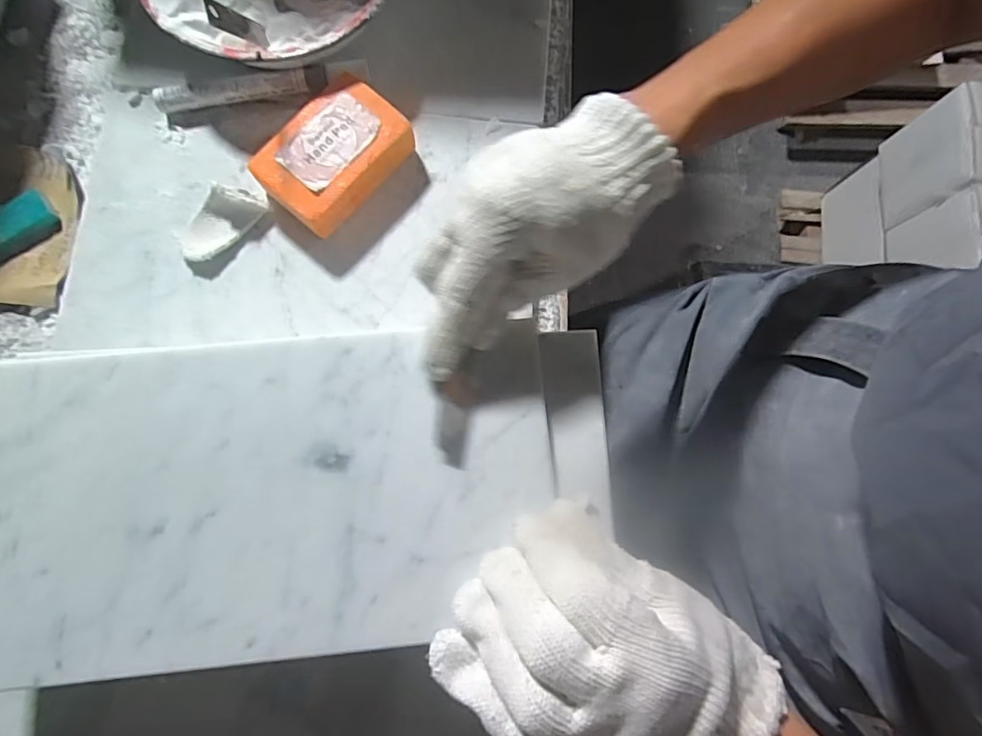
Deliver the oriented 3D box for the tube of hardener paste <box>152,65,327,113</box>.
[{"bbox_3d":[-0.170,-0.190,0.360,0.113,0.016,0.012,-9,80,-2],"label":"tube of hardener paste"}]

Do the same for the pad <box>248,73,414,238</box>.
[{"bbox_3d":[-0.100,-0.135,0.347,0.069,0.031,0.094,39,81,6],"label":"pad"}]

